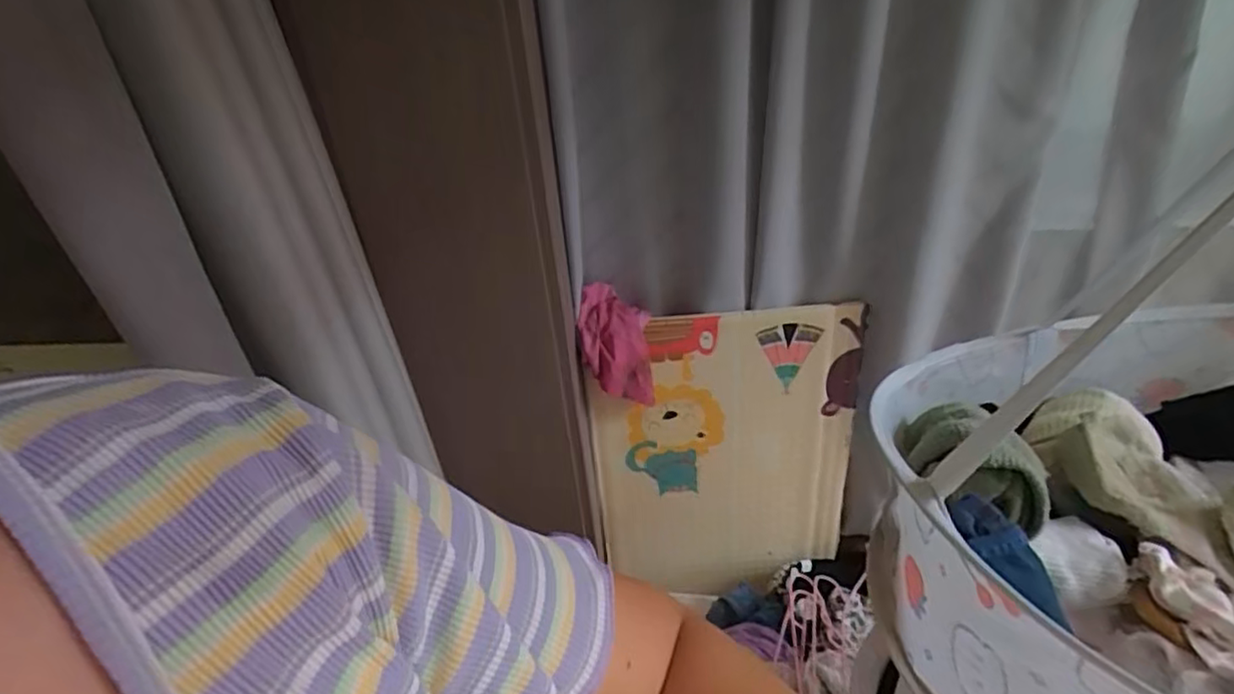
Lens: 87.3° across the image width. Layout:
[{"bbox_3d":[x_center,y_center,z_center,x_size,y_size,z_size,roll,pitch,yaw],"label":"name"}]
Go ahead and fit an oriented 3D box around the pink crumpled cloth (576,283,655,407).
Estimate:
[{"bbox_3d":[-0.002,0.005,0.948,0.101,0.163,0.097,-5,34,2],"label":"pink crumpled cloth"}]

